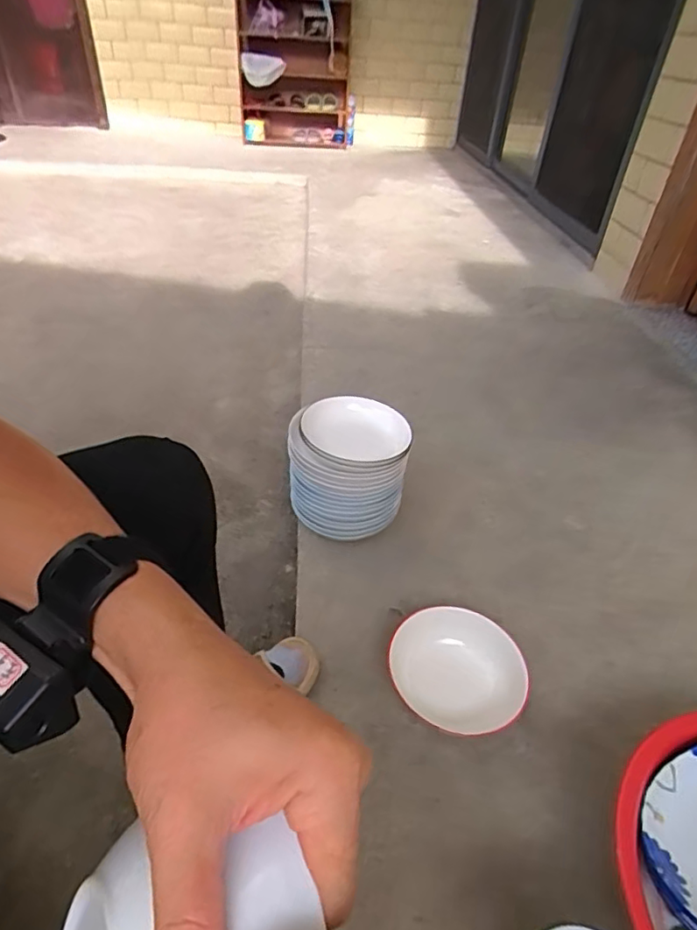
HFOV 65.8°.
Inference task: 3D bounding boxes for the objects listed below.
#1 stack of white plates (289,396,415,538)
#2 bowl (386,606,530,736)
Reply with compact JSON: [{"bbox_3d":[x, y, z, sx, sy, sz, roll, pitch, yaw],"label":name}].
[{"bbox_3d":[0.000,0.015,0.931,0.186,0.192,0.178,5,40,1],"label":"stack of white plates"},{"bbox_3d":[0.143,0.282,0.729,0.171,0.071,0.167,3,40,-2],"label":"bowl"}]

